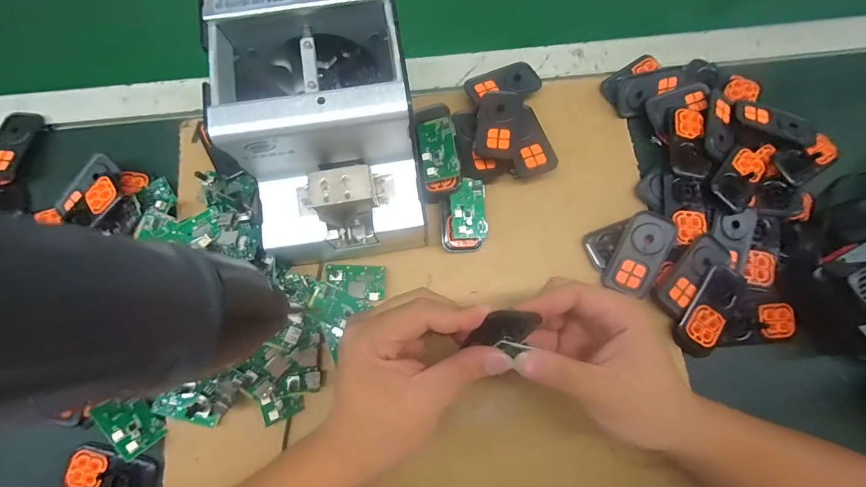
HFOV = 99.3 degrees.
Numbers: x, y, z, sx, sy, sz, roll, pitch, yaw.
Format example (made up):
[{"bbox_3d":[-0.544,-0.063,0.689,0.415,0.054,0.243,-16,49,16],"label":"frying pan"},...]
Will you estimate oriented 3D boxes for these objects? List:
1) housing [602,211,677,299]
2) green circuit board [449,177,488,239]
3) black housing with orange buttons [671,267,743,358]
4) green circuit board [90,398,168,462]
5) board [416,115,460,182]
[{"bbox_3d":[0.185,0.009,0.328,0.039,0.014,0.073,26,79,6],"label":"housing"},{"bbox_3d":[0.033,-0.032,0.334,0.033,0.008,0.054,-2,84,-12],"label":"green circuit board"},{"bbox_3d":[0.243,0.058,0.322,0.037,0.011,0.081,34,80,8],"label":"black housing with orange buttons"},{"bbox_3d":[-0.255,0.150,0.309,0.053,0.032,0.008,44,122,9],"label":"green circuit board"},{"bbox_3d":[0.005,-0.083,0.327,0.034,0.008,0.056,-10,78,13],"label":"board"}]

